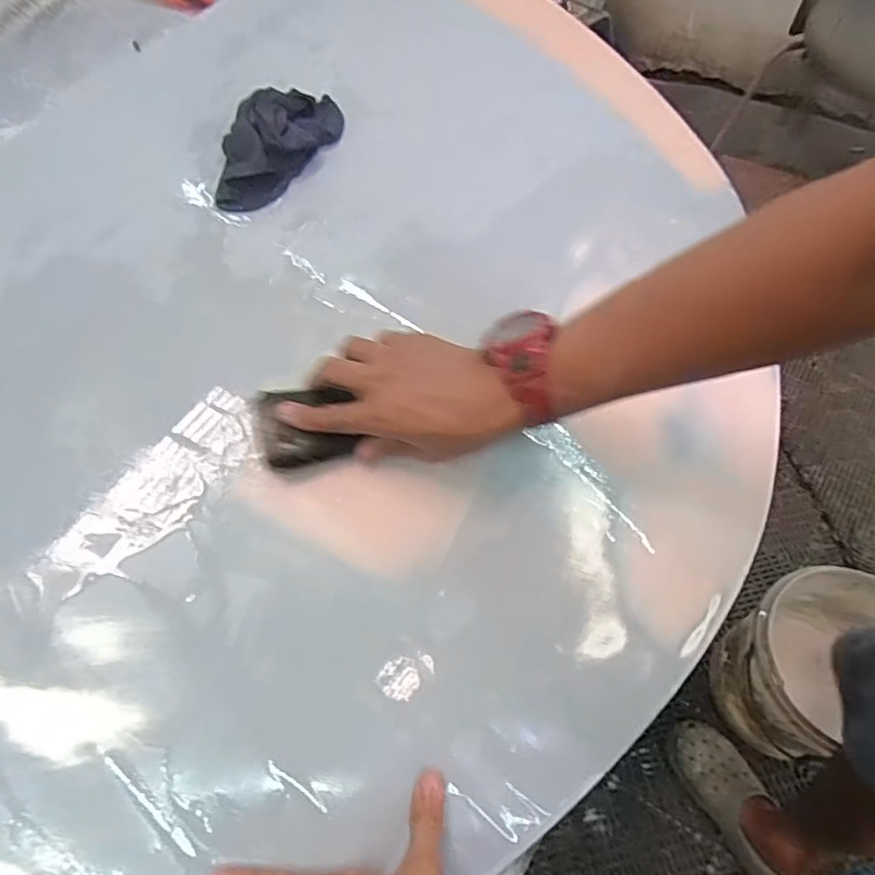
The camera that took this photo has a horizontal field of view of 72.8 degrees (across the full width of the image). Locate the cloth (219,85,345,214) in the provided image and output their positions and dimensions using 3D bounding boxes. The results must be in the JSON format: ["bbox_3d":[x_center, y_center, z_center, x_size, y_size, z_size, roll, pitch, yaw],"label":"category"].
[{"bbox_3d":[-0.159,-0.306,0.592,0.080,0.035,0.193,15,60,10],"label":"cloth"}]

